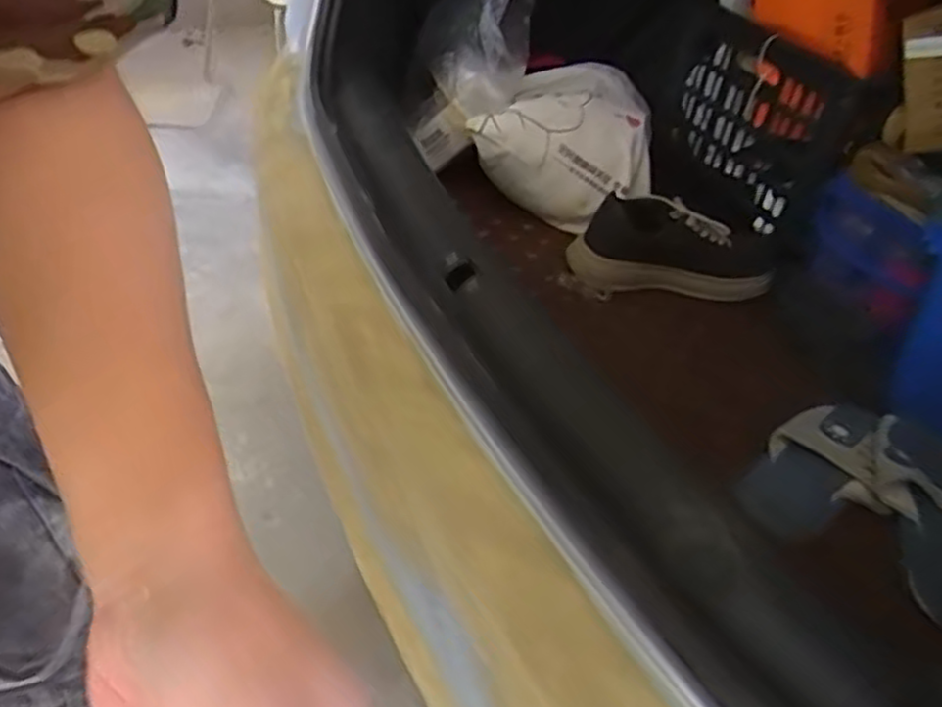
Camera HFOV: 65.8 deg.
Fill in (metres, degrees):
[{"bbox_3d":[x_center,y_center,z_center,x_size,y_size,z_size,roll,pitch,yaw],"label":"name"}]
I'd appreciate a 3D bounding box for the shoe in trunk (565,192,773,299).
[{"bbox_3d":[0.278,-0.149,1.001,0.284,0.103,0.117,0,38,-8],"label":"shoe in trunk"}]

